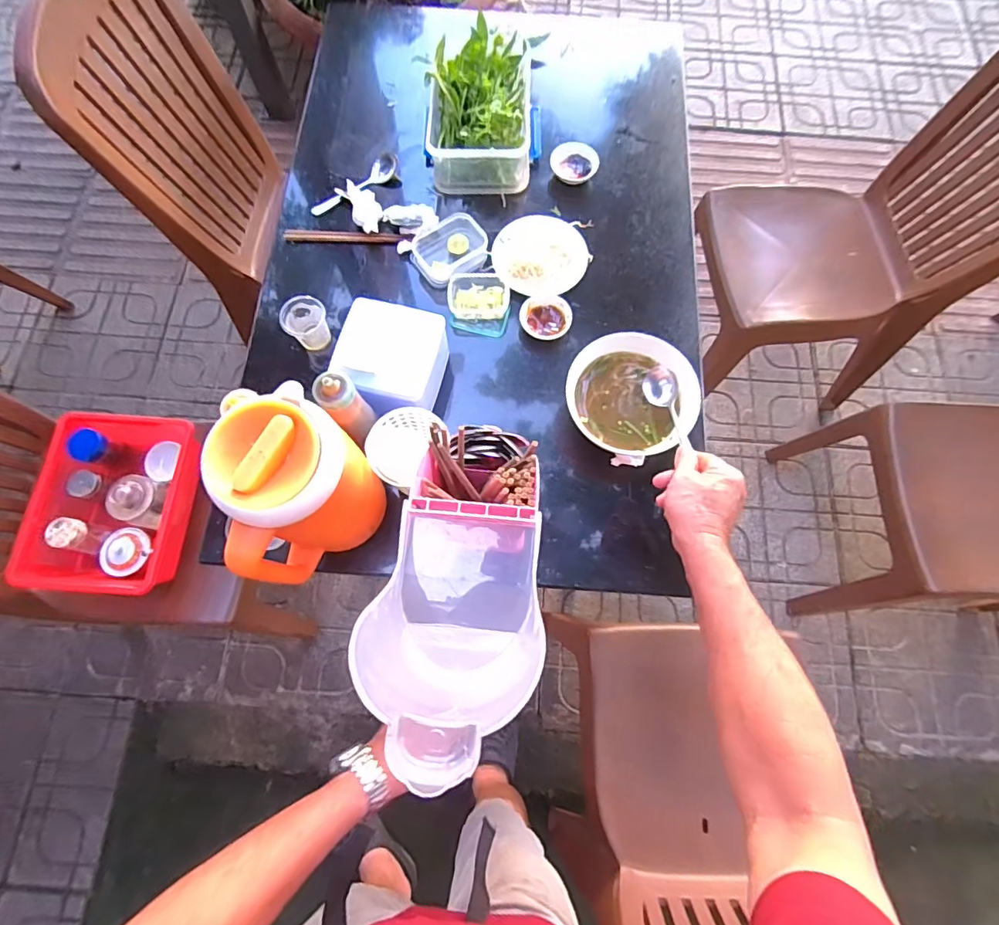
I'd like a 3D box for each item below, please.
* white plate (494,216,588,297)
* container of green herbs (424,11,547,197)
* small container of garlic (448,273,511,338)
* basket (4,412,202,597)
[{"bbox_3d":[0.066,-0.327,0.780,0.145,0.017,0.142,0,73,-1],"label":"white plate"},{"bbox_3d":[-0.027,-0.588,0.827,0.181,0.103,0.244,5,73,1],"label":"container of green herbs"},{"bbox_3d":[-0.030,-0.250,0.770,0.093,0.046,0.093,11,74,2],"label":"small container of garlic"},{"bbox_3d":[-0.668,0.068,0.883,0.241,0.101,0.320,5,73,0],"label":"basket"}]

